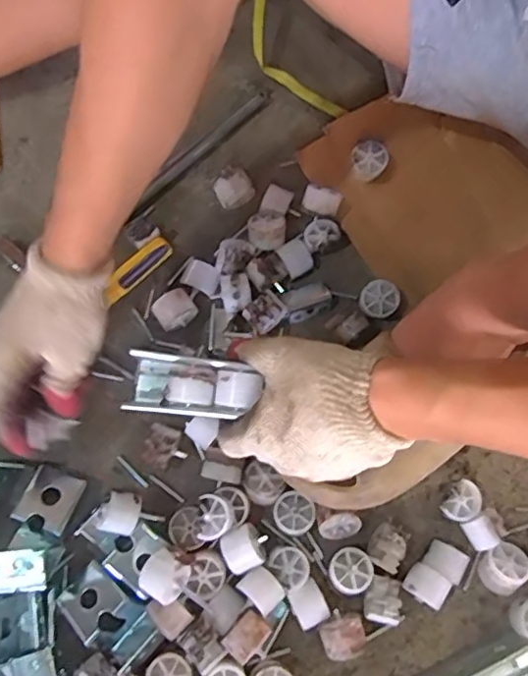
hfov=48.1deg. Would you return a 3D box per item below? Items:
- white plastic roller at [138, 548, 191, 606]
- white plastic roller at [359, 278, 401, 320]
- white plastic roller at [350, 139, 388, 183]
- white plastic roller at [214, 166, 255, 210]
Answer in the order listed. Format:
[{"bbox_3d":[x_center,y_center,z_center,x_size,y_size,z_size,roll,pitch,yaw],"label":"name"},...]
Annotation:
[{"bbox_3d":[-0.078,0.188,0.468,0.034,0.032,0.033,35,77,9],"label":"white plastic roller"},{"bbox_3d":[0.107,-0.035,0.552,0.037,0.021,0.037,-2,79,10],"label":"white plastic roller"},{"bbox_3d":[0.100,-0.170,0.575,0.033,0.029,0.032,0,74,0],"label":"white plastic roller"},{"bbox_3d":[-0.030,-0.144,0.575,0.034,0.040,0.027,-28,78,-8],"label":"white plastic roller"}]

